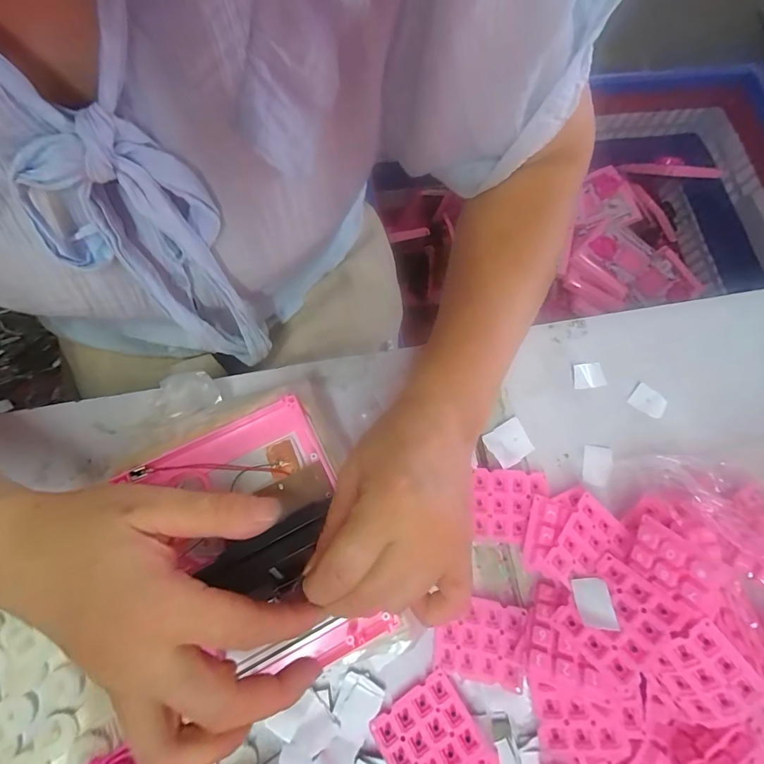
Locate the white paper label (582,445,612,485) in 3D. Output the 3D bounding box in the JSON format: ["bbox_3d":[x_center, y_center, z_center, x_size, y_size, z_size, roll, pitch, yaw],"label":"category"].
[{"bbox_3d":[0.166,0.064,0.319,0.020,0.005,0.029,9,74,-1],"label":"white paper label"}]

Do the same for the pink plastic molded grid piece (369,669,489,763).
[{"bbox_3d":[0.029,0.230,0.268,0.059,0.007,0.051,-30,61,-9],"label":"pink plastic molded grid piece"}]

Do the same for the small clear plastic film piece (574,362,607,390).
[{"bbox_3d":[0.169,-0.005,0.338,0.025,0.005,0.020,-8,75,-6],"label":"small clear plastic film piece"}]

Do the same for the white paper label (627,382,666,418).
[{"bbox_3d":[0.218,0.015,0.340,0.028,0.004,0.021,32,82,5],"label":"white paper label"}]

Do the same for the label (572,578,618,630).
[{"bbox_3d":[0.131,0.136,0.256,0.020,0.004,0.029,-10,44,17],"label":"label"}]

